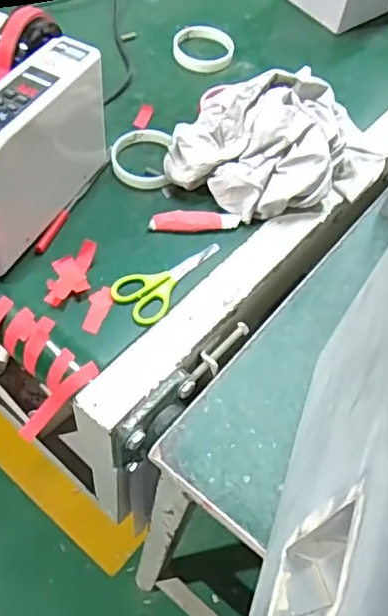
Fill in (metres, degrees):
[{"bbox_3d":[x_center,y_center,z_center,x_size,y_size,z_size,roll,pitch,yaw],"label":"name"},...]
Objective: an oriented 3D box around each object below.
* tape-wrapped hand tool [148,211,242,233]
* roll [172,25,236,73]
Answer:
[{"bbox_3d":[0.002,-0.096,0.671,0.100,0.015,0.024,-2,58,-7],"label":"tape-wrapped hand tool"},{"bbox_3d":[0.013,-0.368,0.849,0.084,0.018,0.084,3,58,-5],"label":"roll"}]

